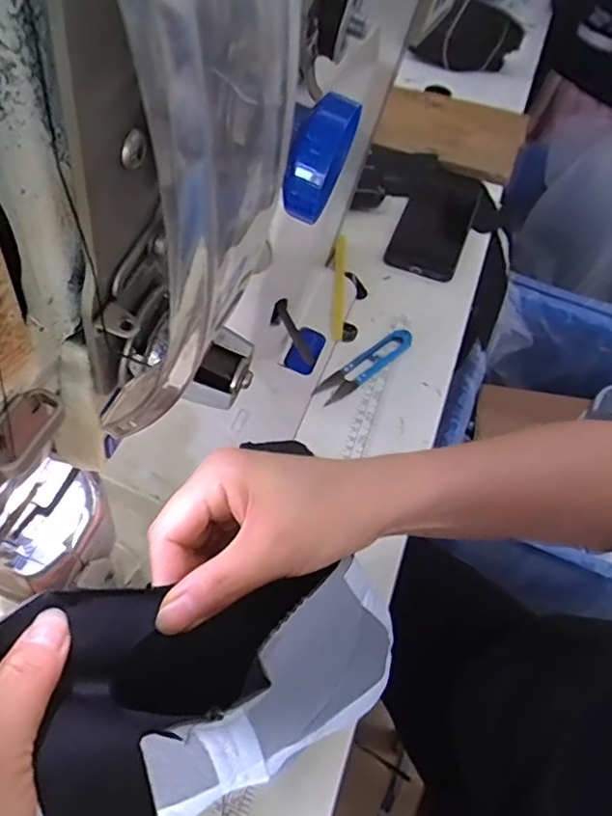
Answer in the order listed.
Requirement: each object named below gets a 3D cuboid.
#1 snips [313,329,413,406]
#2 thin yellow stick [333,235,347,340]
[{"bbox_3d":[0.056,-0.043,0.533,0.108,0.015,0.026,-35,65,-24],"label":"snips"},{"bbox_3d":[0.035,-0.129,0.589,0.012,0.013,0.138,4,56,-1],"label":"thin yellow stick"}]

